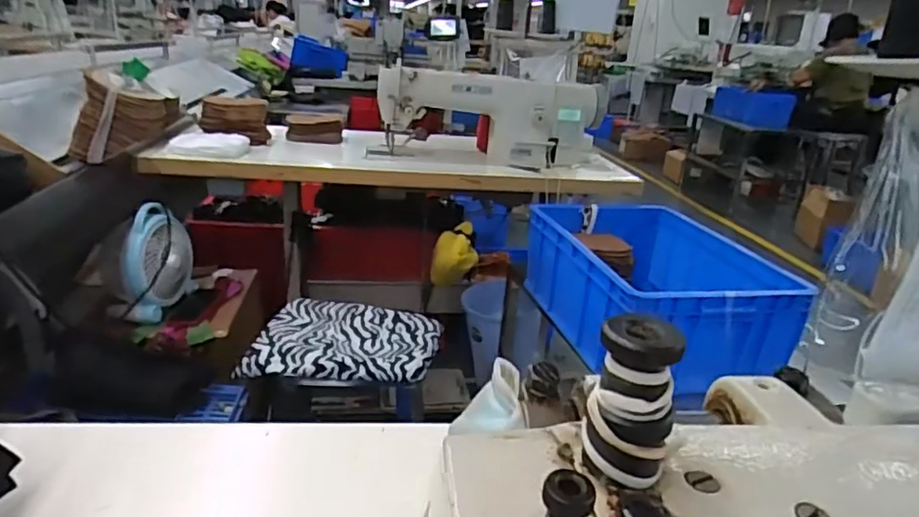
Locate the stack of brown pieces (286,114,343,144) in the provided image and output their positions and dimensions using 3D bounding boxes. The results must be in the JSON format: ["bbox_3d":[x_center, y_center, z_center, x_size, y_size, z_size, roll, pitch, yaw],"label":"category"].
[{"bbox_3d":[-0.417,-0.375,1.759,0.160,0.073,0.053,1,22,-9],"label":"stack of brown pieces"}]

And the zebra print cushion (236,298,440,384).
[{"bbox_3d":[-0.226,0.164,1.262,0.353,0.034,0.294,7,21,5],"label":"zebra print cushion"}]

